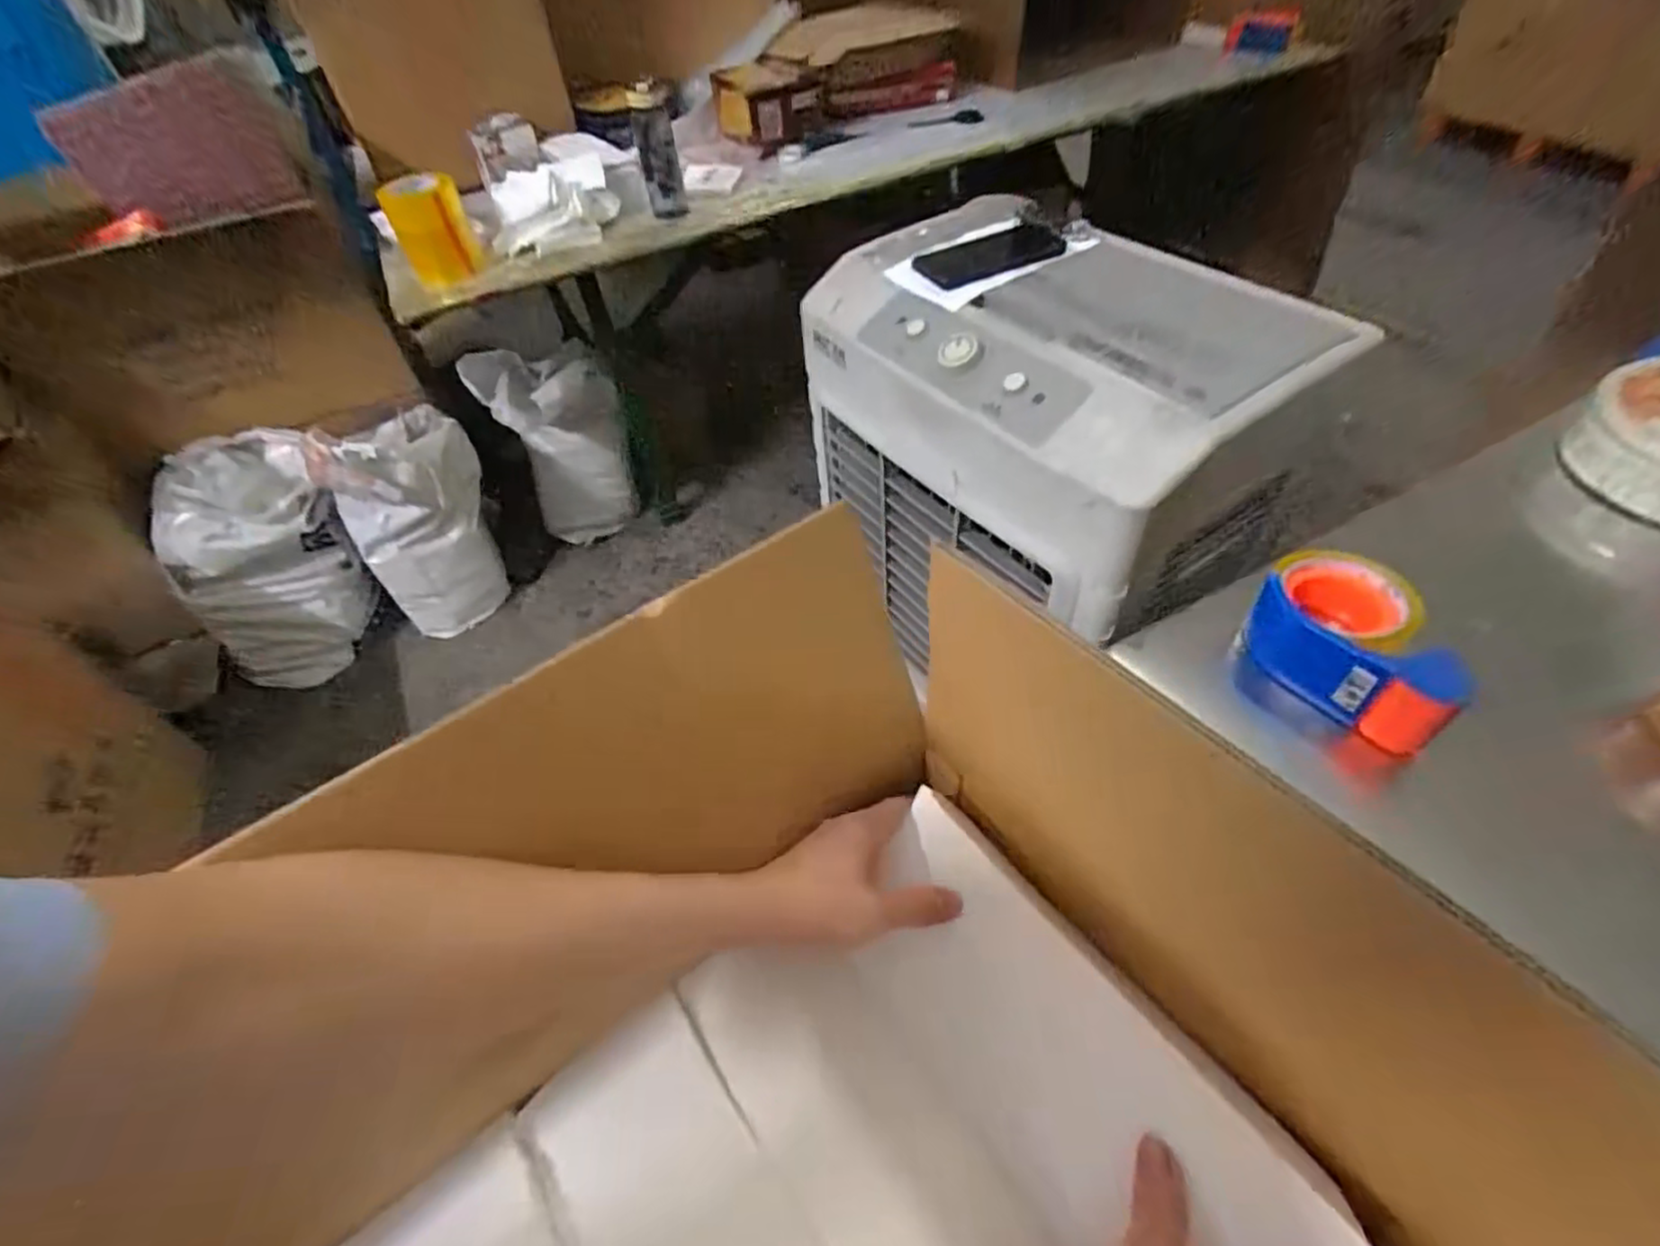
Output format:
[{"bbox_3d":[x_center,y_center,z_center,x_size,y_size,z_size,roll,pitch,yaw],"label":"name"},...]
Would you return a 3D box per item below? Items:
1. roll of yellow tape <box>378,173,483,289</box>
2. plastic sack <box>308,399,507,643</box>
[{"bbox_3d":[-0.716,-0.704,1.278,0.129,0.156,0.134,-24,50,-14],"label":"roll of yellow tape"},{"bbox_3d":[-0.854,-0.195,1.515,0.296,0.464,0.167,-32,53,-21],"label":"plastic sack"}]

